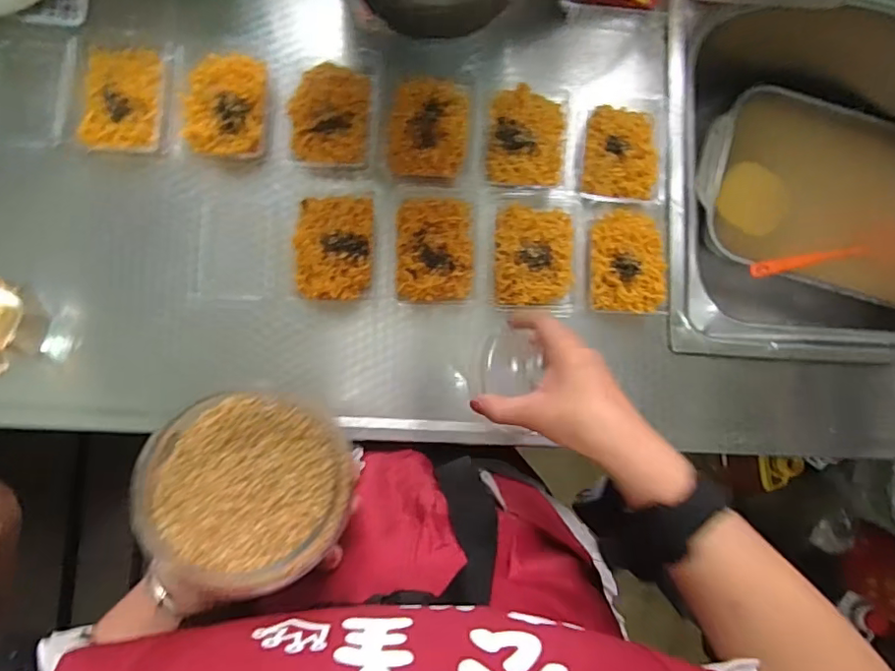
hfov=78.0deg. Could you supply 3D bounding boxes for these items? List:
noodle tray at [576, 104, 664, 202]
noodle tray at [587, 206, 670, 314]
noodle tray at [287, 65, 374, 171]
[{"bbox_3d":[0.176,-0.185,0.553,0.082,0.029,0.102,4,84,-4],"label":"noodle tray"},{"bbox_3d":[0.180,-0.076,0.544,0.087,0.024,0.108,0,85,-5],"label":"noodle tray"},{"bbox_3d":[-0.109,-0.208,0.524,0.075,0.018,0.098,5,84,-4],"label":"noodle tray"}]

